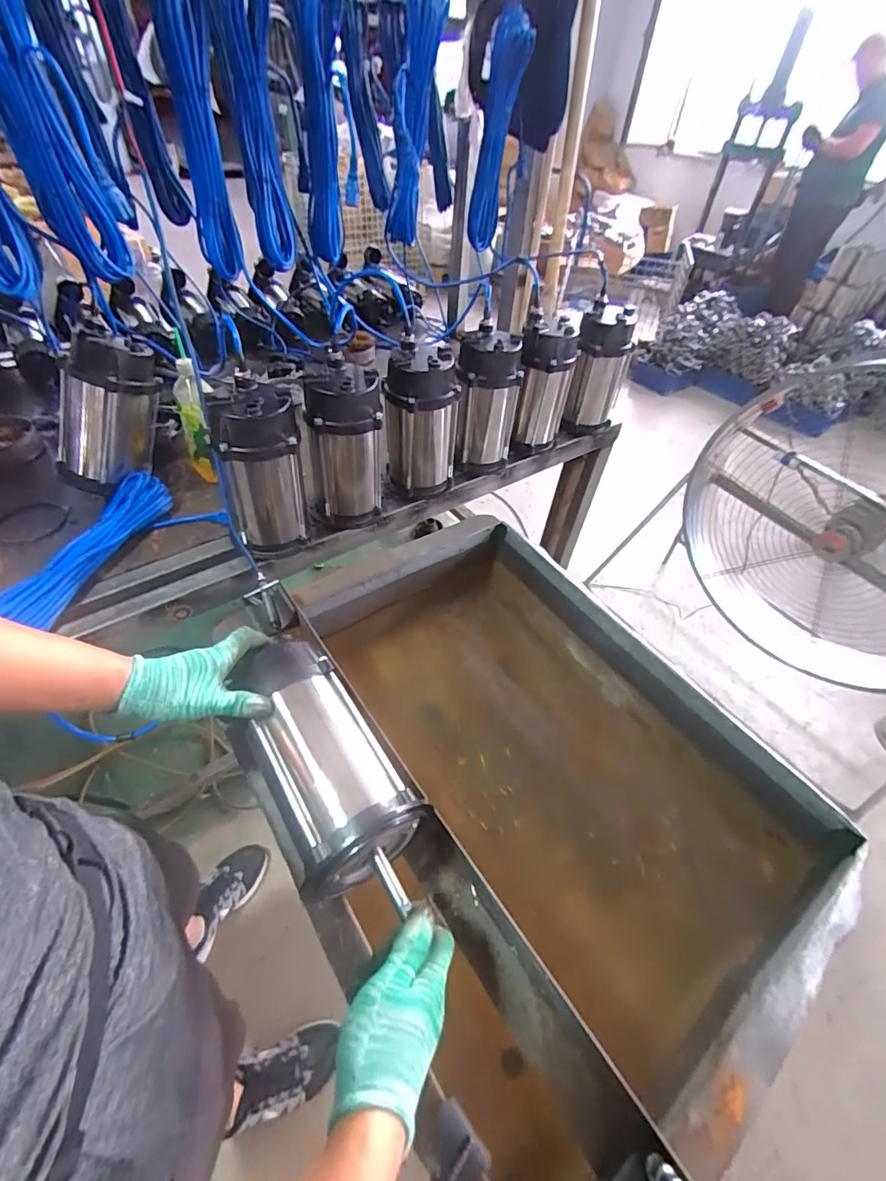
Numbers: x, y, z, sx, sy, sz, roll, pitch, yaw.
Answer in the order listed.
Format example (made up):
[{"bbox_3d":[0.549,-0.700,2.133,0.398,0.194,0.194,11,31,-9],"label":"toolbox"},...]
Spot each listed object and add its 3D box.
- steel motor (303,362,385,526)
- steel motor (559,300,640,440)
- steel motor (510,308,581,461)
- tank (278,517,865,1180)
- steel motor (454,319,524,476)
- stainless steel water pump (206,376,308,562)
[{"bbox_3d":[-0.168,-0.231,0.849,0.120,0.299,0.125,-4,48,-8],"label":"steel motor"},{"bbox_3d":[0.345,-0.485,1.094,0.124,0.251,0.140,19,49,12],"label":"steel motor"},{"bbox_3d":[0.199,-0.408,0.991,0.119,0.251,0.120,2,47,-3],"label":"steel motor"},{"bbox_3d":[0.086,0.246,0.702,0.567,0.228,0.749,-26,55,-25],"label":"tank"},{"bbox_3d":[0.084,-0.374,0.975,0.121,0.252,0.118,4,47,-1],"label":"steel motor"},{"bbox_3d":[-0.283,-0.177,0.775,0.126,0.271,0.109,-16,51,-18],"label":"stainless steel water pump"}]

